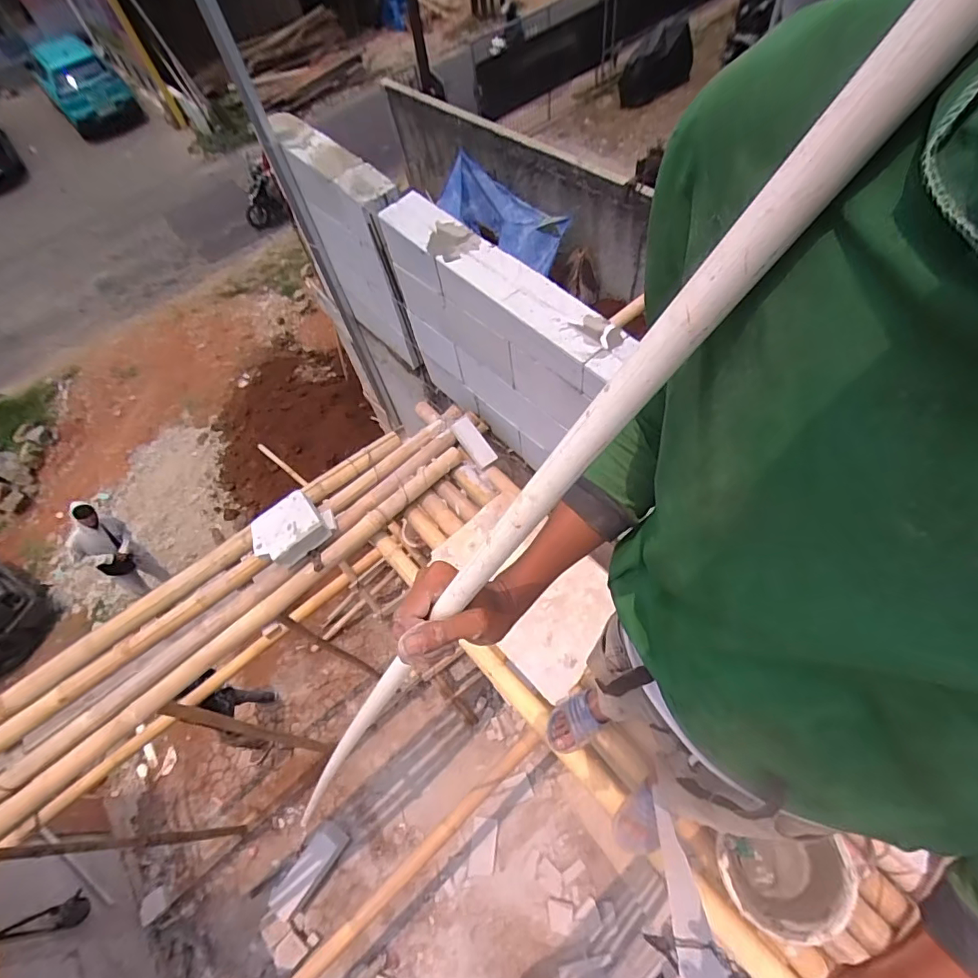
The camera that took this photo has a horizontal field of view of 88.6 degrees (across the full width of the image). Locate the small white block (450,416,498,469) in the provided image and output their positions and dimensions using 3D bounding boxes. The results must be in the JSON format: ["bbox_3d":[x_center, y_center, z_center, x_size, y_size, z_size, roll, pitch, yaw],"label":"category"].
[{"bbox_3d":[-0.057,-0.175,1.859,0.074,0.030,0.203,-35,80,-18],"label":"small white block"}]

